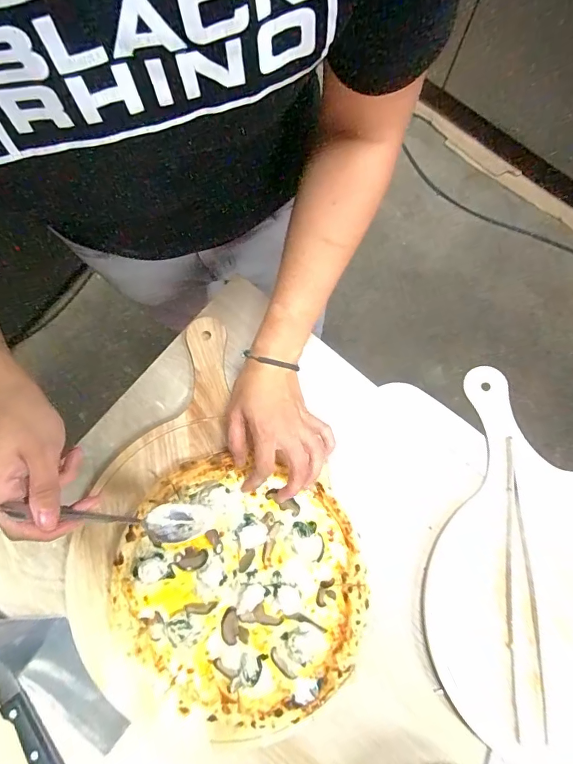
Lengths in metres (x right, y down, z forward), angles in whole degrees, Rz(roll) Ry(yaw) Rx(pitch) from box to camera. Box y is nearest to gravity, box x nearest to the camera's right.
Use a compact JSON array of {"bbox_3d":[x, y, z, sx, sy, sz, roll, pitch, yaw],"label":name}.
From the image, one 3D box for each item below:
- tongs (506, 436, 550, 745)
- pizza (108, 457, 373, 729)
[{"bbox_3d":[0.246,0.209,0.433,0.035,0.008,0.291,1,80,1],"label":"tongs"},{"bbox_3d":[-0.045,0.218,0.433,0.249,0.017,0.259,0,80,0],"label":"pizza"}]

